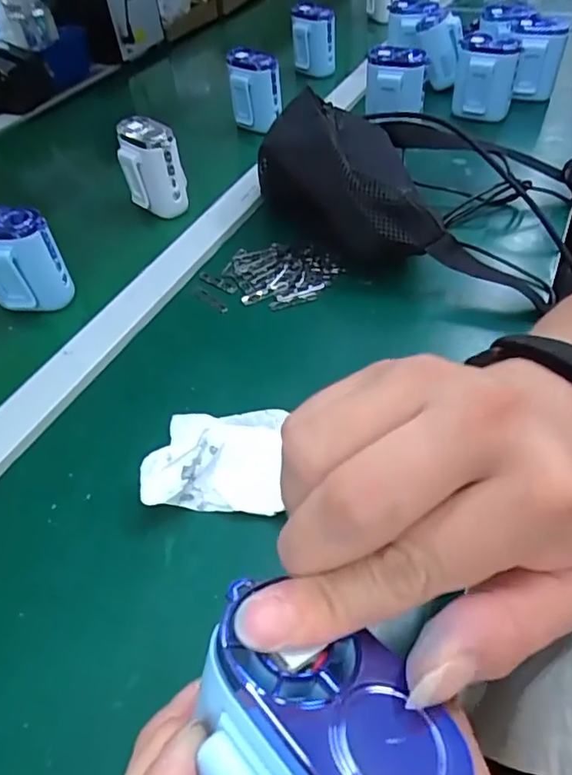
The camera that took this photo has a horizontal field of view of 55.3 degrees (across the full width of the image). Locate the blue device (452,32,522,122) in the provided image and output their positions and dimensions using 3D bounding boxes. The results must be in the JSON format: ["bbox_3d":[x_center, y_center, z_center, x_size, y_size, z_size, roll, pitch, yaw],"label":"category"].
[{"bbox_3d":[0.233,-0.362,0.644,0.068,0.081,0.059,12,50,15],"label":"blue device"}]

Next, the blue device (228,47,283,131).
[{"bbox_3d":[-0.039,-0.374,0.691,0.066,0.089,0.048,-3,47,2],"label":"blue device"}]

